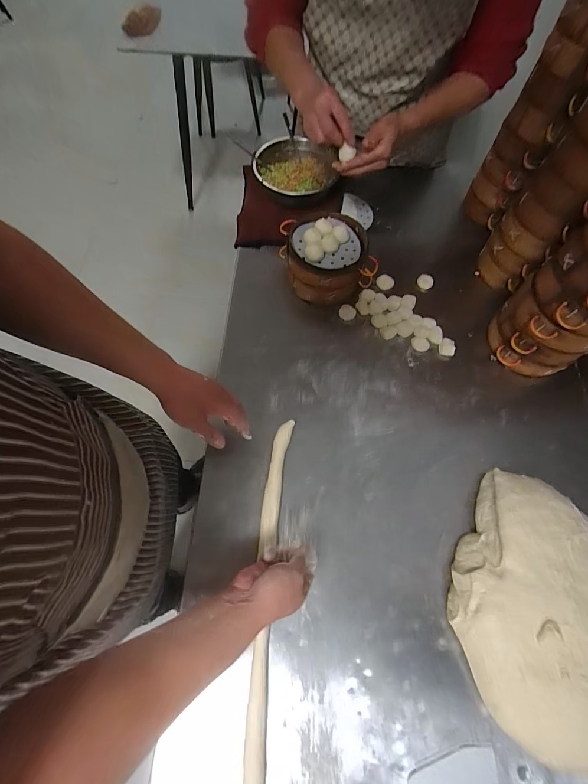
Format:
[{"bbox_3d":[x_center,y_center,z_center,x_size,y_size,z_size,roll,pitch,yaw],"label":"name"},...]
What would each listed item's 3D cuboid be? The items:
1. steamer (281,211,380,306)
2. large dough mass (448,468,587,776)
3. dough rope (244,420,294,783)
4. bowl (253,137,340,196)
[{"bbox_3d":[0.070,-0.290,0.761,0.172,0.122,0.170,-16,68,-8],"label":"steamer"},{"bbox_3d":[0.388,0.331,0.511,0.291,0.088,0.341,30,69,11],"label":"large dough mass"},{"bbox_3d":[-0.041,0.350,0.529,0.042,0.026,0.629,3,67,-1],"label":"dough rope"},{"bbox_3d":[0.005,-0.559,0.864,0.198,0.066,0.212,1,67,-2],"label":"bowl"}]

